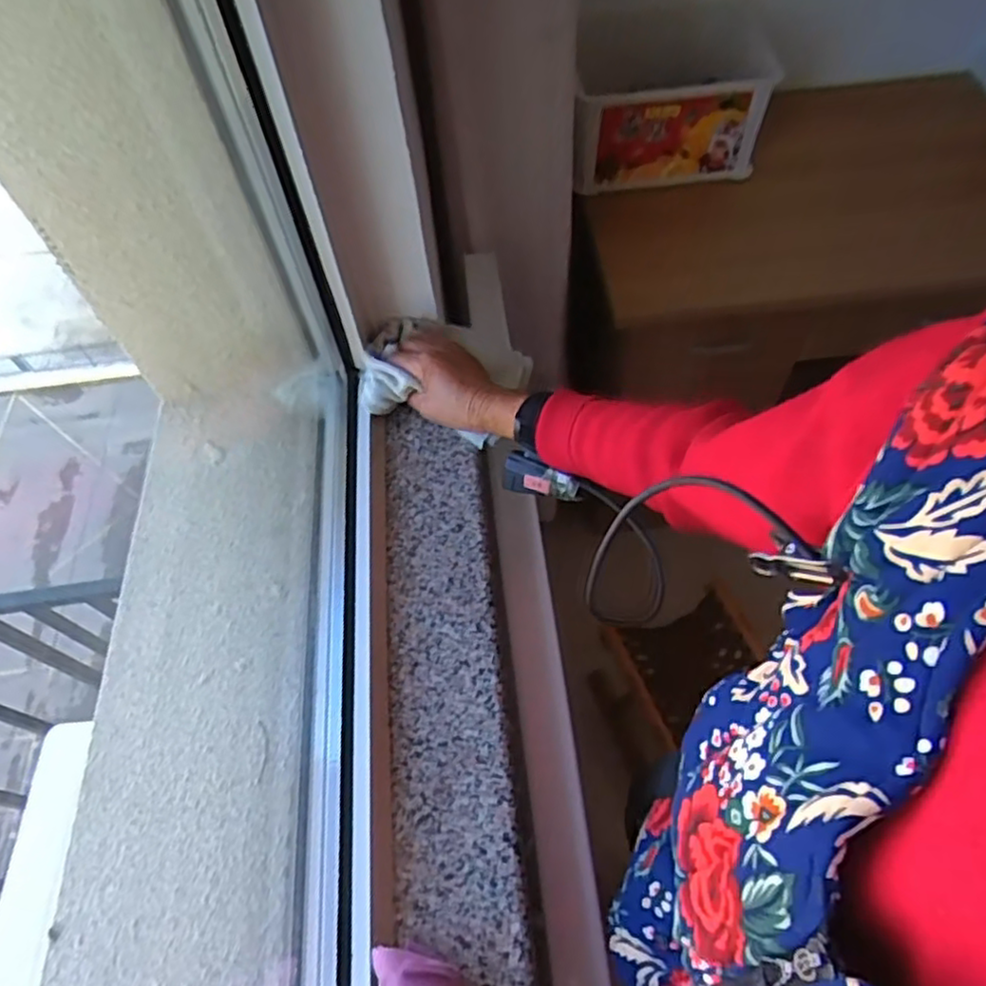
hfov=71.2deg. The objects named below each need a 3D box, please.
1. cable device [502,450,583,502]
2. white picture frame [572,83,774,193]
[{"bbox_3d":[0.043,-0.014,0.616,0.077,0.030,0.025,19,60,33],"label":"cable device"},{"bbox_3d":[0.279,-0.560,1.097,0.305,0.147,0.041,-6,58,0],"label":"white picture frame"}]

